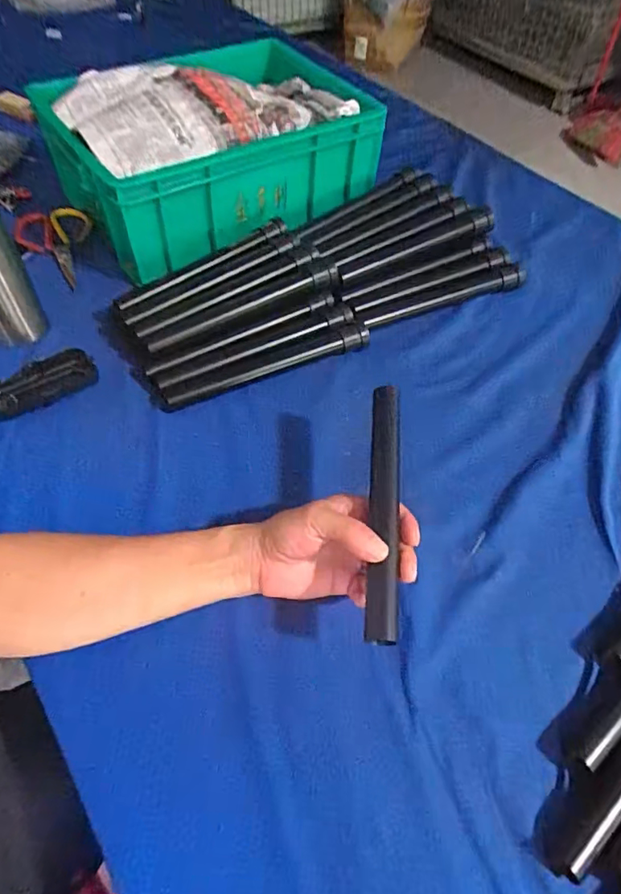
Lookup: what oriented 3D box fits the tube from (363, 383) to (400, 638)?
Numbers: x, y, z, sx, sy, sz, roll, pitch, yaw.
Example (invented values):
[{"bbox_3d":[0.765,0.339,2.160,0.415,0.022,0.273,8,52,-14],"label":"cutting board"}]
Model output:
[{"bbox_3d":[0.060,0.045,0.422,0.024,0.028,0.215,5,58,1],"label":"tube"}]

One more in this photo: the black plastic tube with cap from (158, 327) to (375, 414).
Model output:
[{"bbox_3d":[-0.047,-0.092,0.608,0.247,0.027,0.026,-19,57,-15],"label":"black plastic tube with cap"}]

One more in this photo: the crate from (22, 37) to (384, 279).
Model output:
[{"bbox_3d":[-0.132,-0.427,0.735,0.403,0.142,0.283,-31,61,-22],"label":"crate"}]

